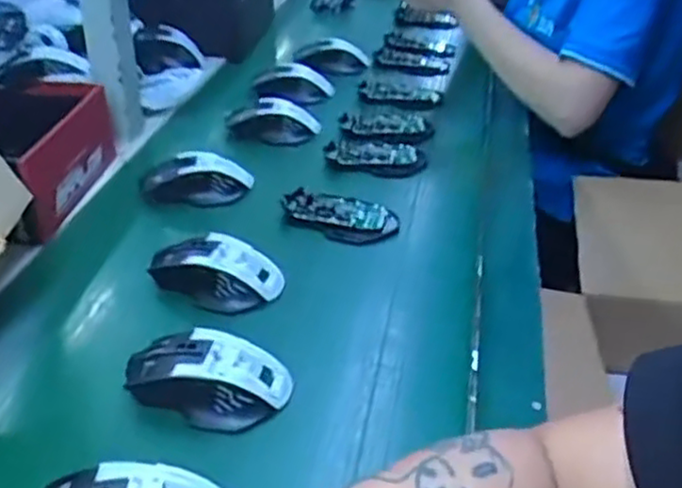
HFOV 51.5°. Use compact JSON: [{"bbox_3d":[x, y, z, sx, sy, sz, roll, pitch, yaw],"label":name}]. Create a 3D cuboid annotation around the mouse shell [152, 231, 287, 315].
[{"bbox_3d":[-0.108,0.024,0.604,0.115,0.036,0.064,4,36,4],"label":"mouse shell"}]

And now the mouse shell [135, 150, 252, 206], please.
[{"bbox_3d":[-0.151,-0.072,0.736,0.112,0.031,0.050,-4,36,-7],"label":"mouse shell"}]

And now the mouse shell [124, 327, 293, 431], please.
[{"bbox_3d":[-0.095,0.094,0.503,0.117,0.041,0.071,3,35,2],"label":"mouse shell"}]

